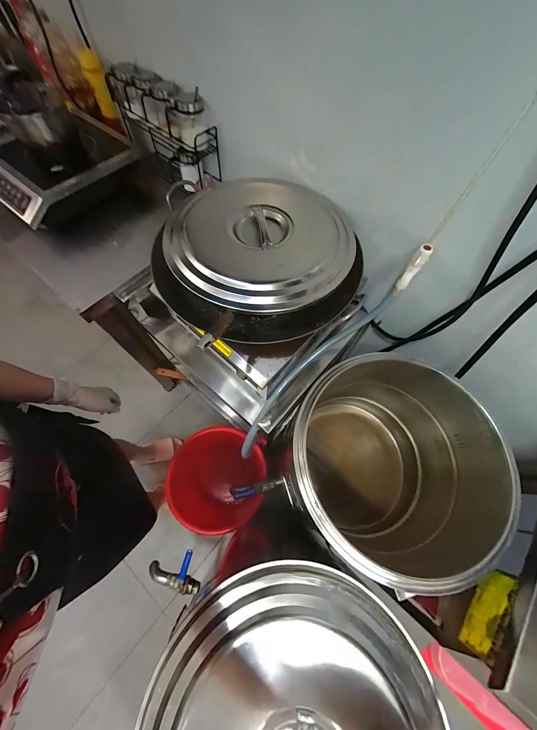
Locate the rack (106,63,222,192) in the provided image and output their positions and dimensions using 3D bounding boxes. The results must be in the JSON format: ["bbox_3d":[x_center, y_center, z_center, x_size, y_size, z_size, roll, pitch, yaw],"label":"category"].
[{"bbox_3d":[-0.314,-0.741,0.782,0.384,0.213,0.109,41,71,15],"label":"rack"}]

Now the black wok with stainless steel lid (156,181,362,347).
[{"bbox_3d":[-0.038,-0.264,0.613,0.396,0.156,0.431,1,66,-1],"label":"black wok with stainless steel lid"}]

